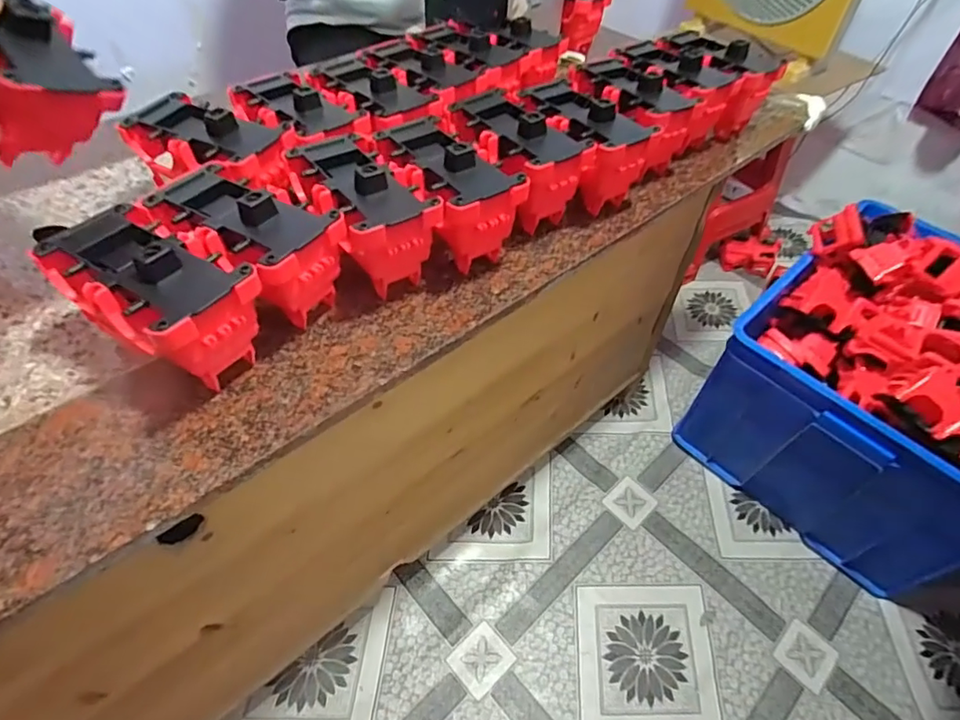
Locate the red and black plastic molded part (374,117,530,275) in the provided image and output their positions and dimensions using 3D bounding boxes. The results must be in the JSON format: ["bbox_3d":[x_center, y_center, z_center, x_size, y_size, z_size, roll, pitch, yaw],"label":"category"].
[{"bbox_3d":[-0.033,-0.162,0.499,0.083,0.091,0.151,-27,57,-24],"label":"red and black plastic molded part"}]

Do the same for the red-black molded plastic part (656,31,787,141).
[{"bbox_3d":[0.299,-0.363,0.692,0.087,0.092,0.142,-25,56,-23],"label":"red-black molded plastic part"}]

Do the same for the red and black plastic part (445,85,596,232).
[{"bbox_3d":[0.034,-0.207,0.540,0.087,0.085,0.148,-25,56,-22],"label":"red and black plastic part"}]

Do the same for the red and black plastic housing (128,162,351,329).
[{"bbox_3d":[-0.187,-0.096,0.432,0.151,0.082,0.083,27,53,18],"label":"red and black plastic housing"}]

